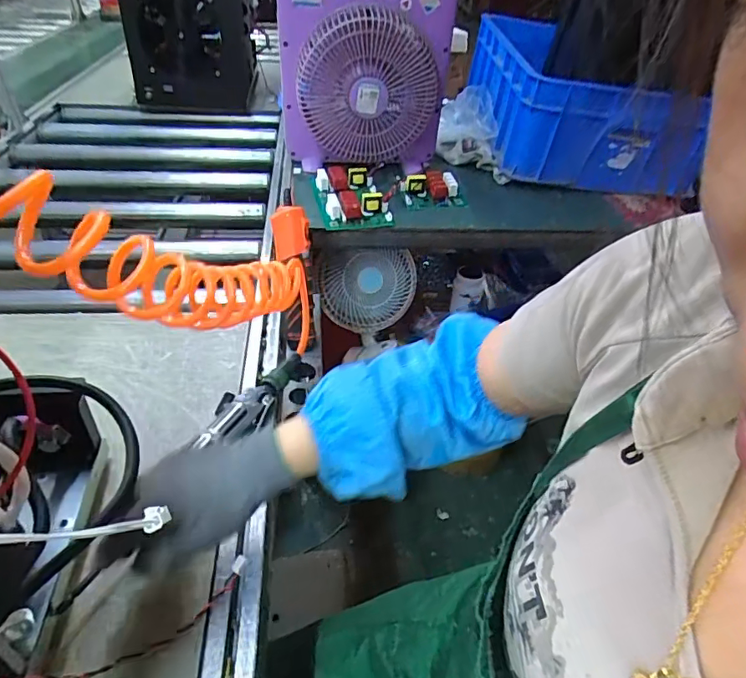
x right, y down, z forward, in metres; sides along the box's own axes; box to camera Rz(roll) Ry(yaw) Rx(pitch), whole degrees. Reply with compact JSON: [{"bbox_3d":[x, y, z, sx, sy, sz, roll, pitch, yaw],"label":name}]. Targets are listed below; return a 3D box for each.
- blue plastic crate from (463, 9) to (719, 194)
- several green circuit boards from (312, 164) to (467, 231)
[{"bbox_3d":[0.464,-0.549,1.177,0.397,0.185,0.528,1,40,-4],"label":"blue plastic crate"},{"bbox_3d":[0.025,-0.288,0.970,0.279,0.047,0.213,-10,42,-16],"label":"several green circuit boards"}]

